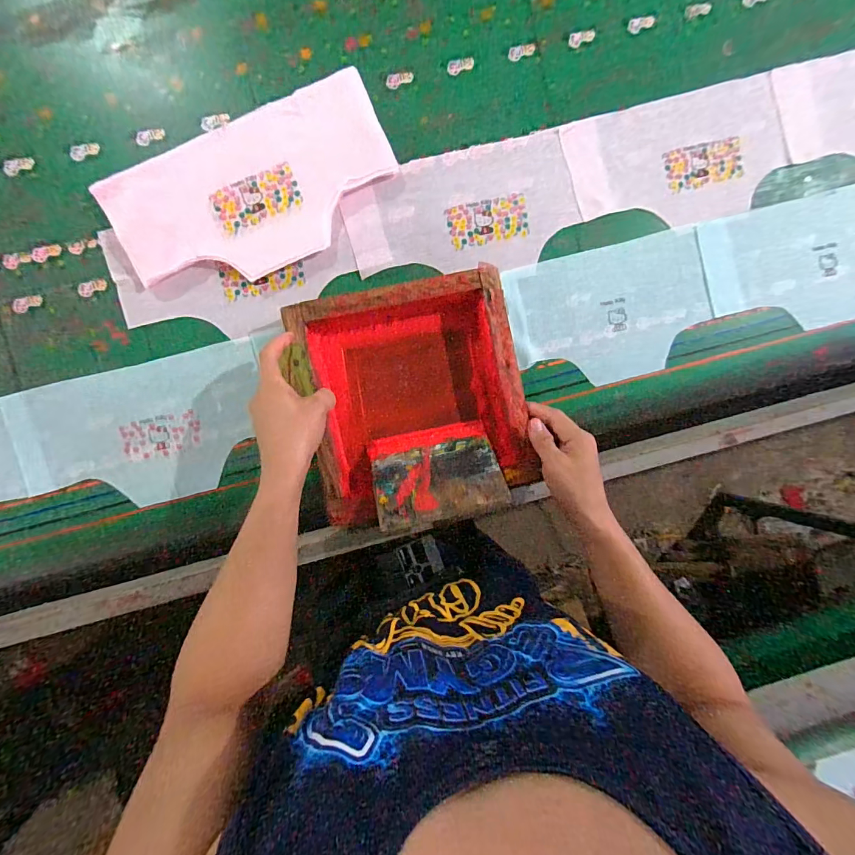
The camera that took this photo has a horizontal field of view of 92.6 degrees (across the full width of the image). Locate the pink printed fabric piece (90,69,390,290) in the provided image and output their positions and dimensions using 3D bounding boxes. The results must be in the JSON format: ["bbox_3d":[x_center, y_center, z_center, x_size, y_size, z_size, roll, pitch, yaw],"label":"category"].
[{"bbox_3d":[-0.199,-0.275,0.484,0.330,0.012,0.160,-27,99,-2],"label":"pink printed fabric piece"}]

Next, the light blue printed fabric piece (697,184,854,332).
[{"bbox_3d":[0.505,-0.217,0.530,0.292,0.010,0.164,-14,94,-2],"label":"light blue printed fabric piece"}]

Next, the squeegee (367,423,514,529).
[{"bbox_3d":[0.009,0.050,0.477,0.143,0.132,0.009,-13,139,-2],"label":"squeegee"}]

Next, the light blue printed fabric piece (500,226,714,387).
[{"bbox_3d":[0.232,-0.144,0.516,0.251,0.005,0.164,-14,94,-2],"label":"light blue printed fabric piece"}]

